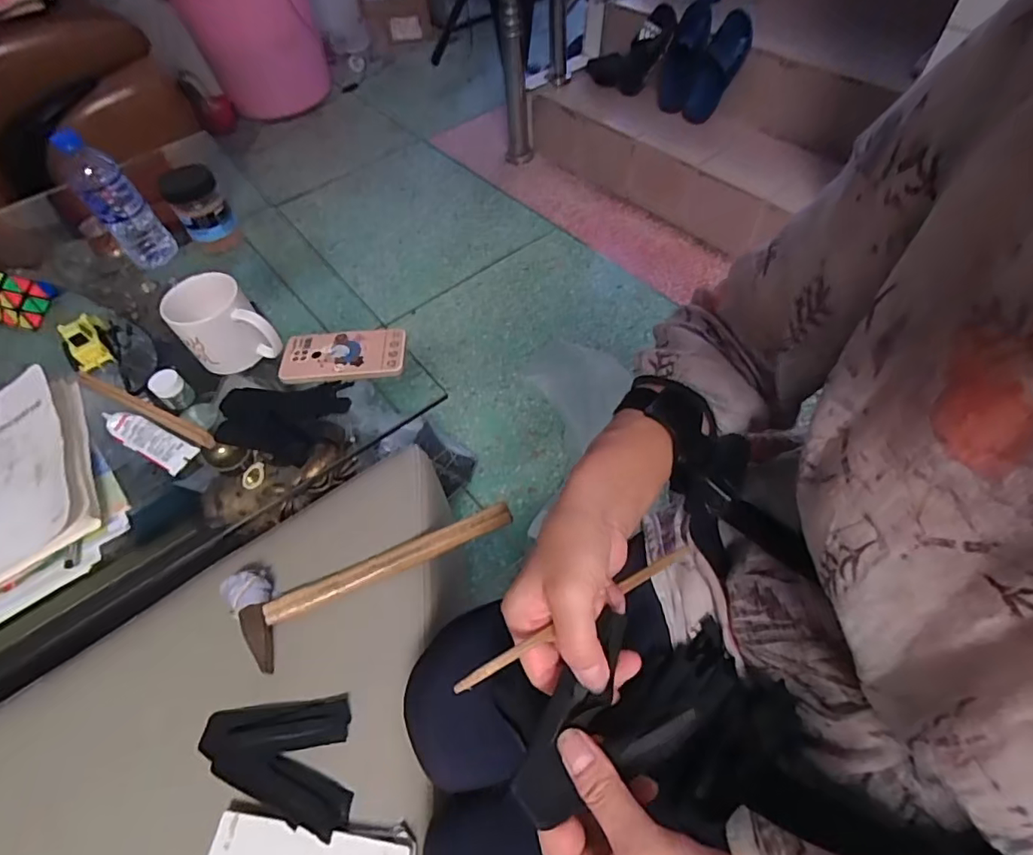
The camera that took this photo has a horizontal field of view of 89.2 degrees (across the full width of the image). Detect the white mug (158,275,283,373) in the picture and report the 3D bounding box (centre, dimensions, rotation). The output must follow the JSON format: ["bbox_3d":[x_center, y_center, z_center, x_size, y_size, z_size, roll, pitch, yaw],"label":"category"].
[{"bbox_3d":[-0.365,-0.121,0.653,0.099,0.097,0.092,37,66,26],"label":"white mug"}]

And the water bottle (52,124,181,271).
[{"bbox_3d":[-0.576,-0.320,0.764,0.070,0.197,0.065,-37,60,-19],"label":"water bottle"}]

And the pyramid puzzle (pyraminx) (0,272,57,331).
[{"bbox_3d":[-0.726,-0.189,0.760,0.075,0.075,0.090,32,64,24],"label":"pyramid puzzle (pyraminx)"}]

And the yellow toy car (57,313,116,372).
[{"bbox_3d":[-0.572,-0.113,0.693,0.053,0.036,0.085,-35,60,-18],"label":"yellow toy car"}]

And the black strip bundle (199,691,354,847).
[{"bbox_3d":[-0.212,0.295,0.455,0.133,0.017,0.101,-8,55,0],"label":"black strip bundle"}]

